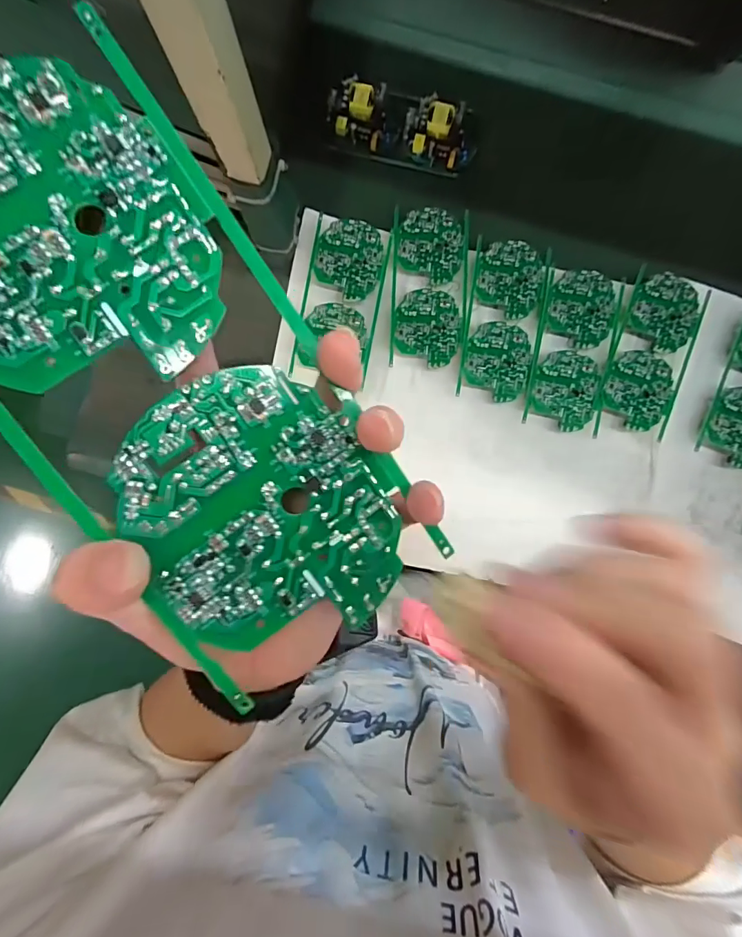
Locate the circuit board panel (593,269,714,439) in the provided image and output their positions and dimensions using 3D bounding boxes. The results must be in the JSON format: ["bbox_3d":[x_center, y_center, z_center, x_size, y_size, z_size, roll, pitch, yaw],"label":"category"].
[{"bbox_3d":[0.352,-0.147,0.522,0.096,0.008,0.198,20,90,0],"label":"circuit board panel"}]

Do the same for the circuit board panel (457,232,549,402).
[{"bbox_3d":[0.166,-0.186,0.526,0.091,0.005,0.197,9,90,0],"label":"circuit board panel"}]

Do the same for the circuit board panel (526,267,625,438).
[{"bbox_3d":[0.254,-0.148,0.523,0.091,0.006,0.196,12,90,0],"label":"circuit board panel"}]

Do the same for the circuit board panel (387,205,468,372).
[{"bbox_3d":[0.074,-0.228,0.531,0.094,0.013,0.196,2,90,0],"label":"circuit board panel"}]

